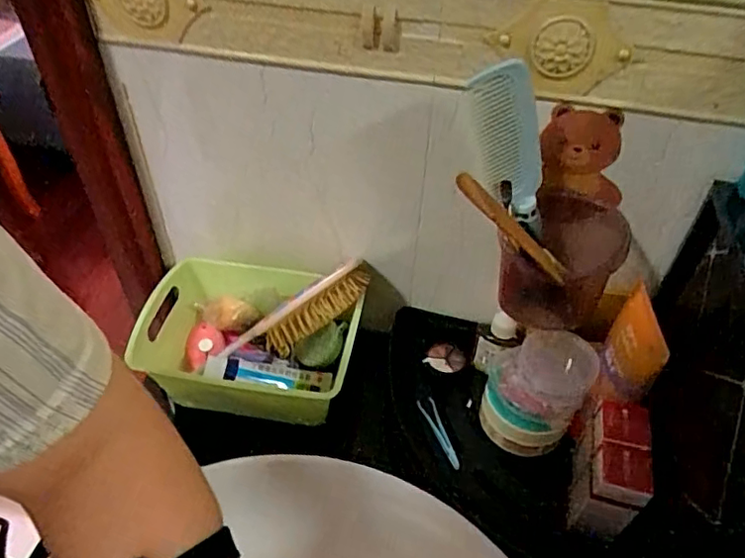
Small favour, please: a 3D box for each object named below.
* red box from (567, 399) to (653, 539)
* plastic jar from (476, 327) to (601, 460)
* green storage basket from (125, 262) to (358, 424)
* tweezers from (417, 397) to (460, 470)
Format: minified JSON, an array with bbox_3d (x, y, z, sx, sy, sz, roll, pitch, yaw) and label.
[{"bbox_3d":[0.181,0.148,0.454,0.044,0.078,0.079,11,45,9],"label":"red box"},{"bbox_3d":[0.140,0.096,0.502,0.080,0.085,0.073,21,47,18],"label":"plastic jar"},{"bbox_3d":[-0.115,0.051,0.546,0.201,0.098,0.144,7,44,5],"label":"green storage basket"},{"bbox_3d":[0.062,0.137,0.519,0.015,0.011,0.071,-17,47,-19],"label":"tweezers"}]

